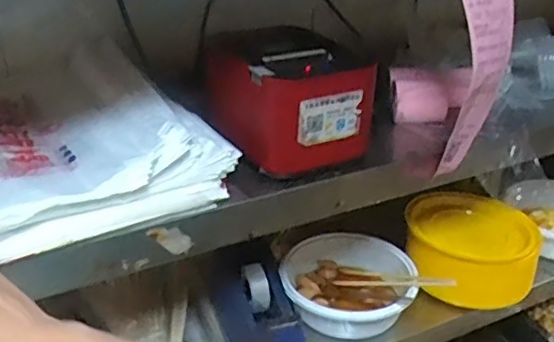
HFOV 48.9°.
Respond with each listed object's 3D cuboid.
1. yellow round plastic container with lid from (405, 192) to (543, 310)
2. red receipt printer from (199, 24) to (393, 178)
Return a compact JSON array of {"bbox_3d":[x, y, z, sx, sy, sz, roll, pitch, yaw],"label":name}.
[{"bbox_3d":[0.256,0.102,0.818,0.166,0.075,0.156,1,29,0],"label":"yellow round plastic container with lid"},{"bbox_3d":[0.024,-0.069,0.584,0.144,0.106,0.117,-9,30,-18],"label":"red receipt printer"}]

